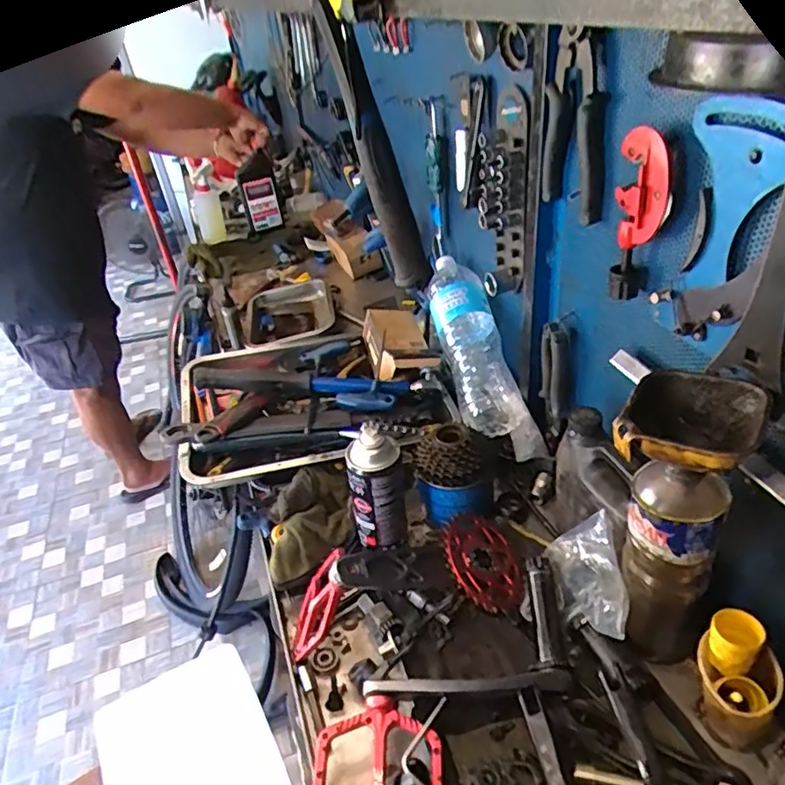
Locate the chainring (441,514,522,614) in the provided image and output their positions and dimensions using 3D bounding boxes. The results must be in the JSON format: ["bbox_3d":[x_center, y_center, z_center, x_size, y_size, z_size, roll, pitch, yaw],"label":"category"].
[{"bbox_3d":[0.104,0.197,0.690,0.104,0.010,0.127,27,34,-13],"label":"chainring"}]

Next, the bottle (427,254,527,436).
[{"bbox_3d":[0.118,-0.082,0.885,0.096,0.073,0.308,-11,63,-5],"label":"bottle"}]

